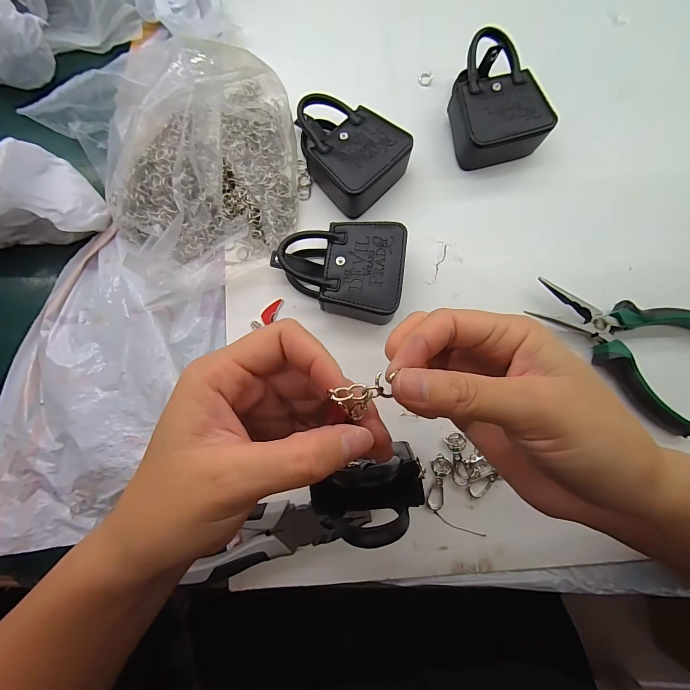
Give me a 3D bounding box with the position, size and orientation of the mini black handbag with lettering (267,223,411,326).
[{"bbox_3d":[-0.003,-0.060,0.277,0.097,0.039,0.078,8,81,0],"label":"mini black handbag with lettering"}]

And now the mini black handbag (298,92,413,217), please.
[{"bbox_3d":[-0.002,-0.170,0.295,0.099,0.034,0.078,43,82,6],"label":"mini black handbag"}]

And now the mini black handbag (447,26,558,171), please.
[{"bbox_3d":[0.129,-0.210,0.300,0.074,0.047,0.100,-18,81,-4],"label":"mini black handbag"}]

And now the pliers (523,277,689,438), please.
[{"bbox_3d":[0.223,-0.004,0.275,0.147,0.026,0.091,30,81,4],"label":"pliers"}]

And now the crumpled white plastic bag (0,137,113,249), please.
[{"bbox_3d":[-0.280,-0.121,0.262,0.142,0.061,0.067,-6,81,-2],"label":"crumpled white plastic bag"}]

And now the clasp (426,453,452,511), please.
[{"bbox_3d":[0.073,0.108,0.264,0.015,0.004,0.041,16,81,2],"label":"clasp"}]

